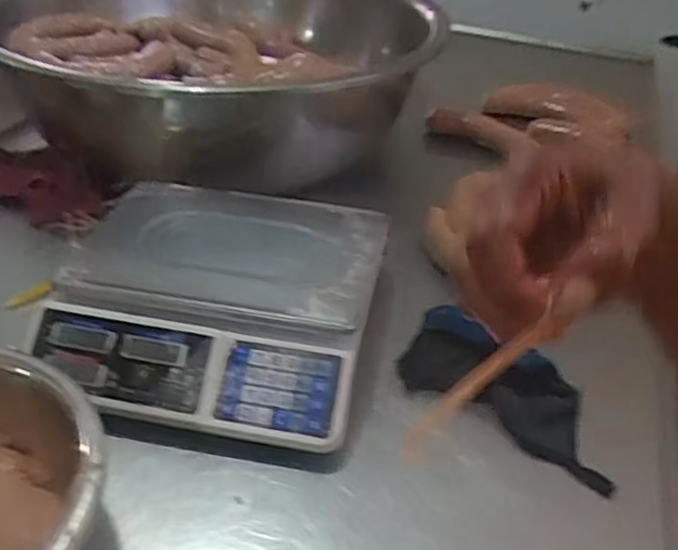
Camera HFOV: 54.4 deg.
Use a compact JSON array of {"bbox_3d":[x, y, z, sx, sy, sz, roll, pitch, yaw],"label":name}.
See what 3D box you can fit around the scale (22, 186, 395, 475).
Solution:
[{"bbox_3d":[-0.129,0.031,0.731,0.326,0.099,0.316,9,37,5],"label":"scale"}]

